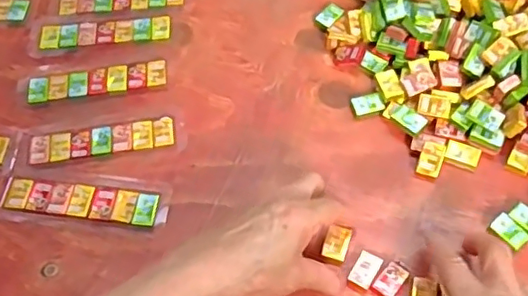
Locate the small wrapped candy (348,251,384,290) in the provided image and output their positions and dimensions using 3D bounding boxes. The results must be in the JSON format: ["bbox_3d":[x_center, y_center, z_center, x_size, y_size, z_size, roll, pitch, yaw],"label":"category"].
[{"bbox_3d":[0.072,0.087,0.403,0.016,0.008,0.024,28,68,16],"label":"small wrapped candy"}]

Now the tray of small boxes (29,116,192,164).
[{"bbox_3d":[-0.128,-0.007,0.460,0.125,0.005,0.029,-8,63,0],"label":"tray of small boxes"}]

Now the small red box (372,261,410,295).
[{"bbox_3d":[0.090,0.093,0.399,0.016,0.008,0.027,37,71,20],"label":"small red box"}]

